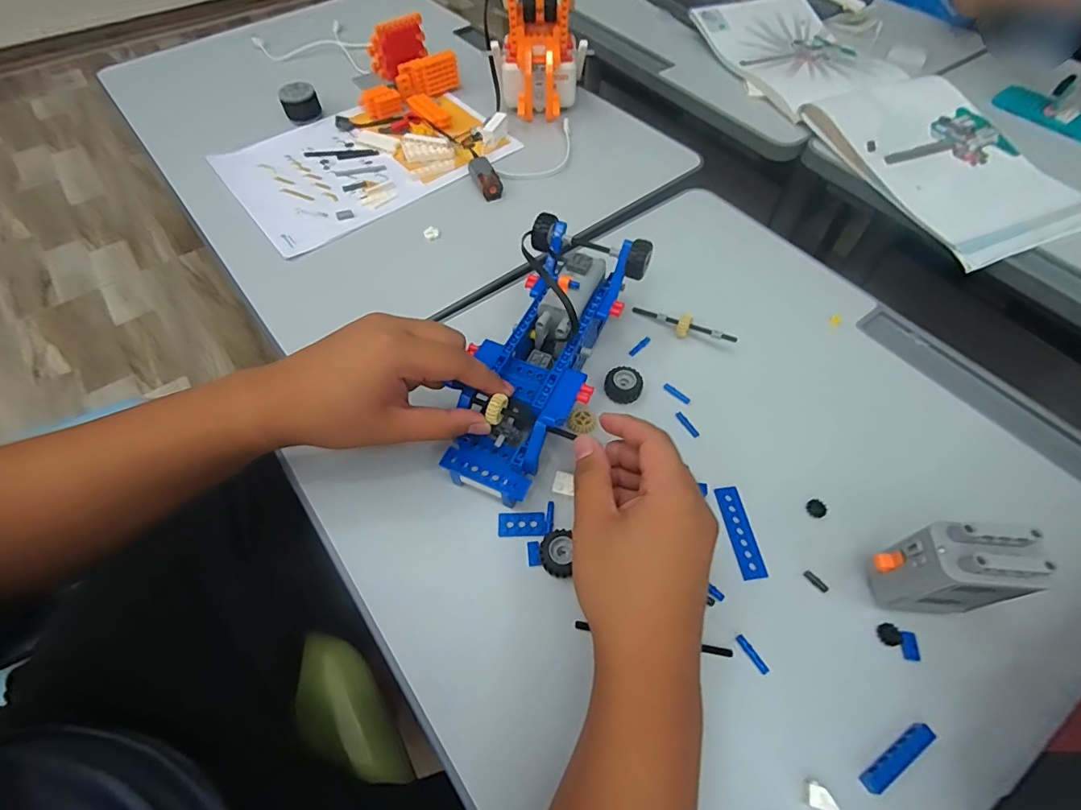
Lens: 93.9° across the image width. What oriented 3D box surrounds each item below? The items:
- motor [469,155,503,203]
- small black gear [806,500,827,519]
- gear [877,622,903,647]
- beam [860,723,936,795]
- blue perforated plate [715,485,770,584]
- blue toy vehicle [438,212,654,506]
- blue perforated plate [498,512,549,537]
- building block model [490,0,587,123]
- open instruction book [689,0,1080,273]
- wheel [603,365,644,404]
[{"bbox_3d":[-0.059,-0.245,0.541,0.023,0.020,0.050,-22,73,-13],"label":"motor"},{"bbox_3d":[0.192,0.072,0.352,0.011,0.006,0.013,-24,60,-14],"label":"small black gear"},{"bbox_3d":[0.213,0.139,0.306,0.012,0.006,0.013,0,57,1],"label":"gear"},{"bbox_3d":[0.194,0.191,0.273,0.049,0.007,0.010,-29,61,-17],"label":"beam"},{"bbox_3d":[0.136,0.086,0.343,0.017,0.004,0.062,-8,57,-4],"label":"blue perforated plate"},{"bbox_3d":[0.003,-0.036,0.373,0.089,0.052,0.214,19,72,13],"label":"blue toy vehicle"},{"bbox_3d":[-0.012,0.082,0.346,0.033,0.004,0.016,-2,57,-1],"label":"blue perforated plate"},{"bbox_3d":[0.000,-0.416,0.553,0.097,0.185,0.067,6,57,5],"label":"building block model"},{"bbox_3d":[0.408,-0.377,0.619,0.202,0.035,0.524,-19,59,-12],"label":"open instruction book"},{"bbox_3d":[0.066,-0.015,0.401,0.030,0.011,0.032,0,57,1],"label":"wheel"}]

